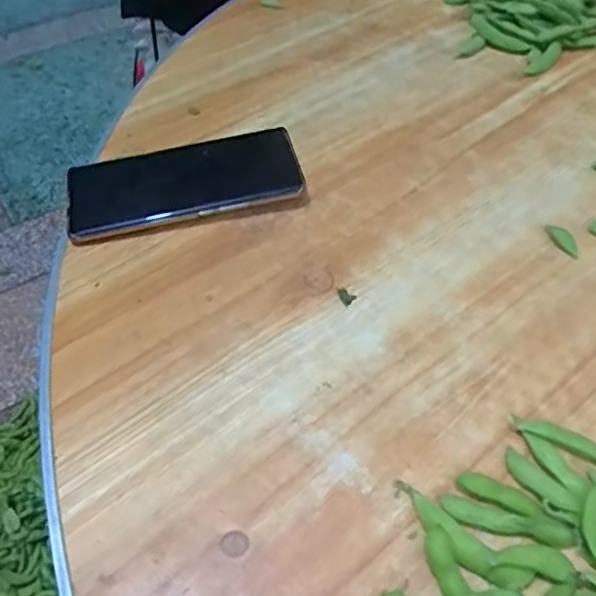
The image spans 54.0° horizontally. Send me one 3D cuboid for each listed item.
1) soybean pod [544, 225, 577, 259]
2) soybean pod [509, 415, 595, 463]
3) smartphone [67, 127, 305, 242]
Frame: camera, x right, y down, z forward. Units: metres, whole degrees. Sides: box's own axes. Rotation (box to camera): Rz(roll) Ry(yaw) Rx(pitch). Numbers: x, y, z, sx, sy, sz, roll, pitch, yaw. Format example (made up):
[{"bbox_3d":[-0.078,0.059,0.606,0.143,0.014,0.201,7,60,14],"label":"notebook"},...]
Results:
[{"bbox_3d":[0.177,-0.040,0.391,0.008,0.009,0.029,-28,57,-20],"label":"soybean pod"},{"bbox_3d":[0.142,0.076,0.299,0.065,0.008,0.017,30,58,21],"label":"soybean pod"},{"bbox_3d":[-0.080,-0.083,0.417,0.159,0.016,0.066,-12,53,-9],"label":"smartphone"}]

